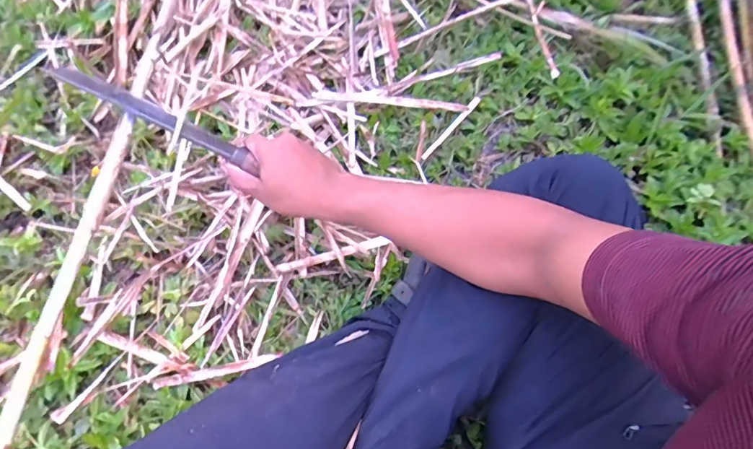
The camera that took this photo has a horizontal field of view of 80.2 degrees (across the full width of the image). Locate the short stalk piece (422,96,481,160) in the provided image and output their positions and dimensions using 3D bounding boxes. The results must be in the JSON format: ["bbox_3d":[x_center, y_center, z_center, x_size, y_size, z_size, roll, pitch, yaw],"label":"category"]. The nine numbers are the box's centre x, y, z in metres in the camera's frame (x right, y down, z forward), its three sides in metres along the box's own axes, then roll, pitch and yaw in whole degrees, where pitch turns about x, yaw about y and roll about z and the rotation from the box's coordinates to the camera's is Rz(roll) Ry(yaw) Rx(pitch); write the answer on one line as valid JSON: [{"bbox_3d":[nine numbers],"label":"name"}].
[{"bbox_3d":[0.115,-0.147,0.665,0.012,0.011,0.130,40,76,11],"label":"short stalk piece"}]

